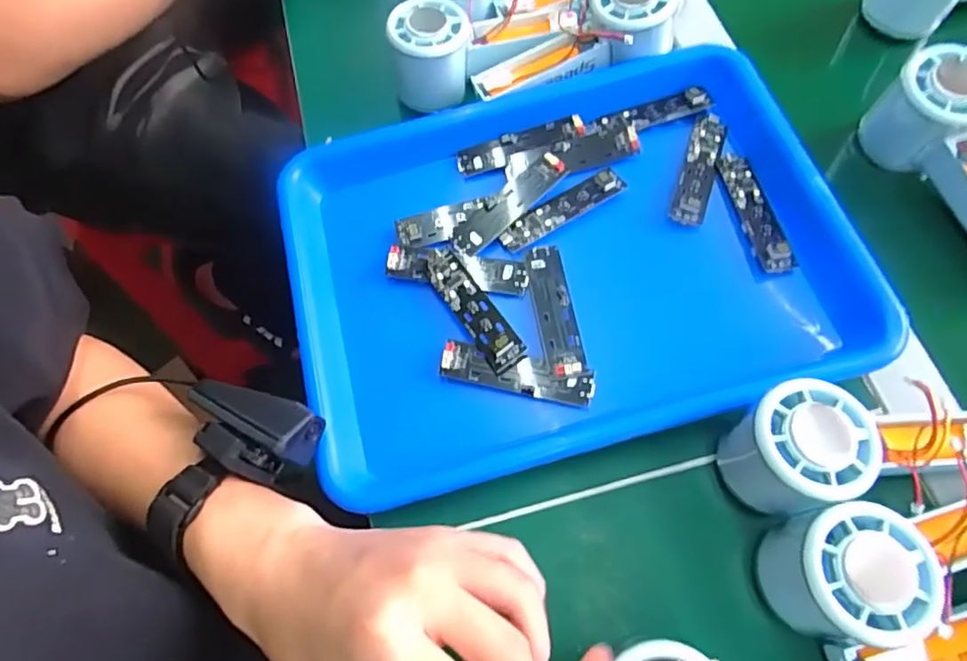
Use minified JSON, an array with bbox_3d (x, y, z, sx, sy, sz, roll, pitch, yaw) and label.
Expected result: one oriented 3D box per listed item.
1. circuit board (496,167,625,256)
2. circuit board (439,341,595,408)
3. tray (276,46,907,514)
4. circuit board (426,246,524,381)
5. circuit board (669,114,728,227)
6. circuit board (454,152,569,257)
[{"bbox_3d":[0.051,-0.083,0.400,0.089,0.008,0.022,-29,67,-8],"label":"circuit board"},{"bbox_3d":[0.020,0.026,0.359,0.091,0.009,0.022,11,68,9],"label":"circuit board"},{"bbox_3d":[0.048,-0.047,0.388,0.321,0.068,0.249,-14,71,-4],"label":"tray"},{"bbox_3d":[-0.007,-0.016,0.374,0.024,0.009,0.096,-35,64,-1],"label":"circuit board"},{"bbox_3d":[0.147,-0.113,0.403,0.022,0.012,0.091,18,69,12],"label":"circuit board"},{"bbox_3d":[0.016,-0.086,0.402,0.090,0.011,0.023,-41,69,-13],"label":"circuit board"}]

